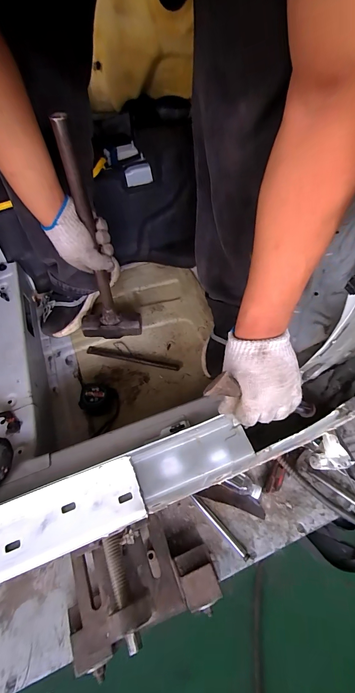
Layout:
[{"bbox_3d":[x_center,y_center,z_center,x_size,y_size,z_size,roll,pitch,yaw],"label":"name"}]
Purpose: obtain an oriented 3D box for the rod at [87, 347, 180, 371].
[{"bbox_3d":[-0.104,0.027,0.694,0.224,0.012,0.020,12,56,11],"label":"rod"}]

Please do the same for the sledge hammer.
[{"bbox_3d":[-0.161,-0.168,0.553,0.128,0.419,0.048,-6,51,-2],"label":"sledge hammer"}]

